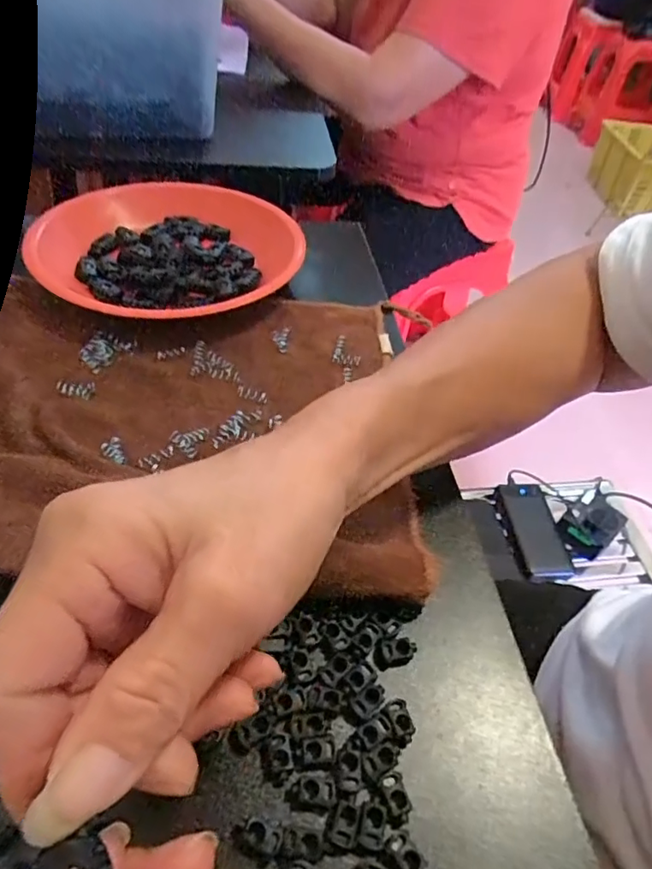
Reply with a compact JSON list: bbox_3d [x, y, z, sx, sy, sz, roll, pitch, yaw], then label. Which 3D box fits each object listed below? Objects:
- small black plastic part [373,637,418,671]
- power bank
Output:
[{"bbox_3d":[0.029,0.094,0.231,0.019,0.004,0.012,-7,48,-12],"label":"small black plastic part"},{"bbox_3d":[0.309,0.141,0.799,0.078,0.019,0.152,-1,48,-9],"label":"power bank"}]

